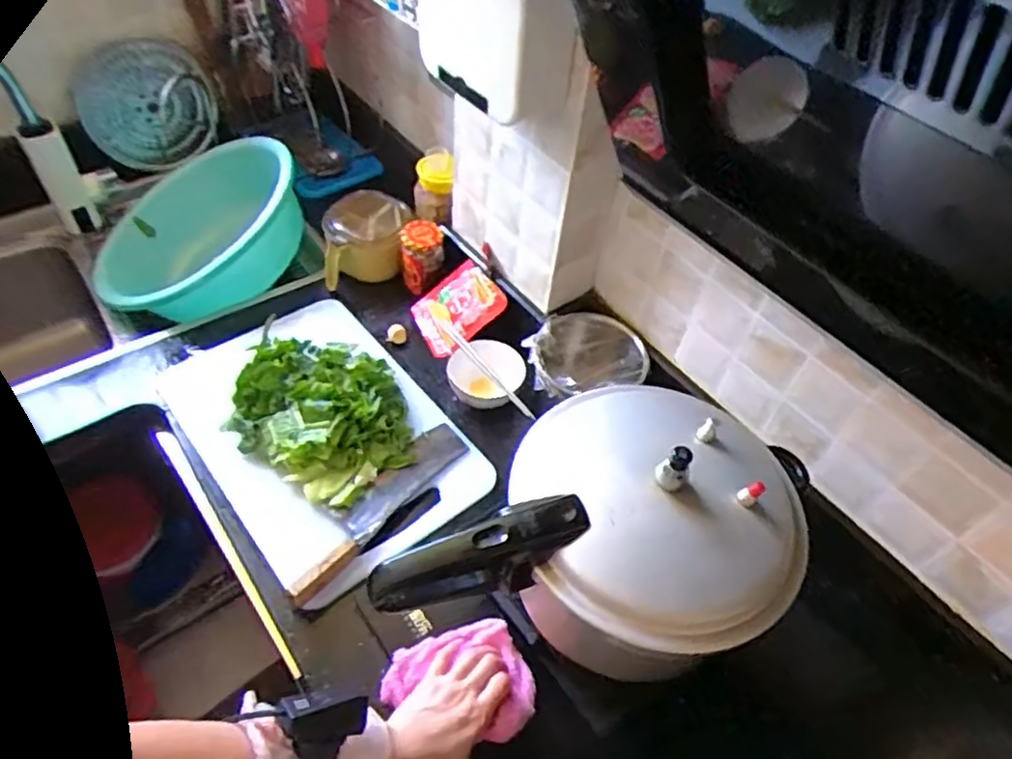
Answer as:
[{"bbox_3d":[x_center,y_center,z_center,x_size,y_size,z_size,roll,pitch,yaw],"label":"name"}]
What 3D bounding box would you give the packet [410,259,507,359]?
[{"bbox_3d":[-0.074,-0.108,1.011,0.103,0.148,0.017,59,22,9],"label":"packet"}]

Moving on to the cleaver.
[{"bbox_3d":[-0.159,0.151,0.819,0.056,0.027,0.289,33,55,21],"label":"cleaver"}]

